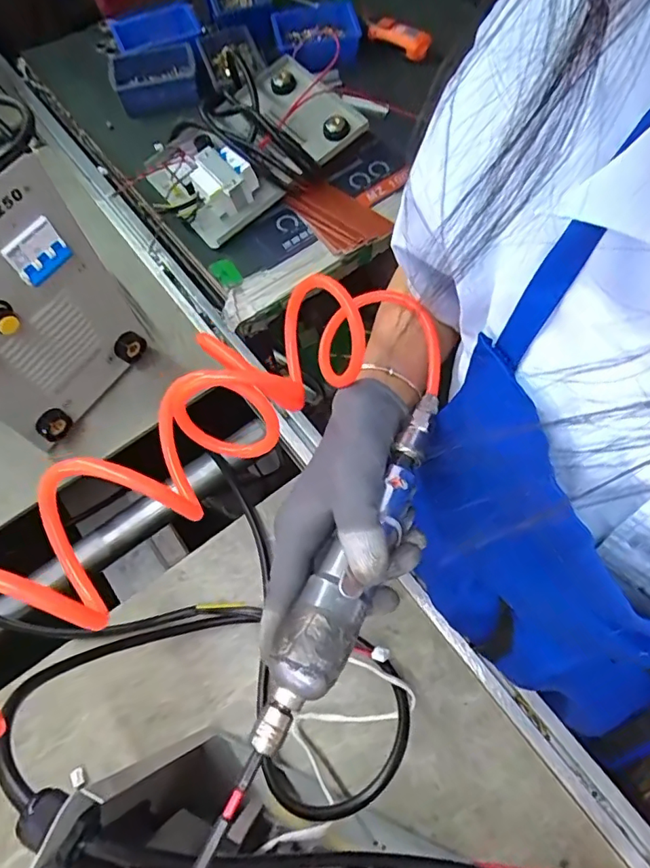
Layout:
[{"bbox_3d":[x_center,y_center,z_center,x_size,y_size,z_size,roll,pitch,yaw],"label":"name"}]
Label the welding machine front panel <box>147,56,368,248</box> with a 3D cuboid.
[{"bbox_3d":[-0.114,-0.449,0.801,0.298,0.078,0.211,-35,70,-13],"label":"welding machine front panel"}]

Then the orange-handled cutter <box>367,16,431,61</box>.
[{"bbox_3d":[0.133,-0.706,0.930,0.109,0.019,0.058,20,68,-3],"label":"orange-handled cutter"}]

